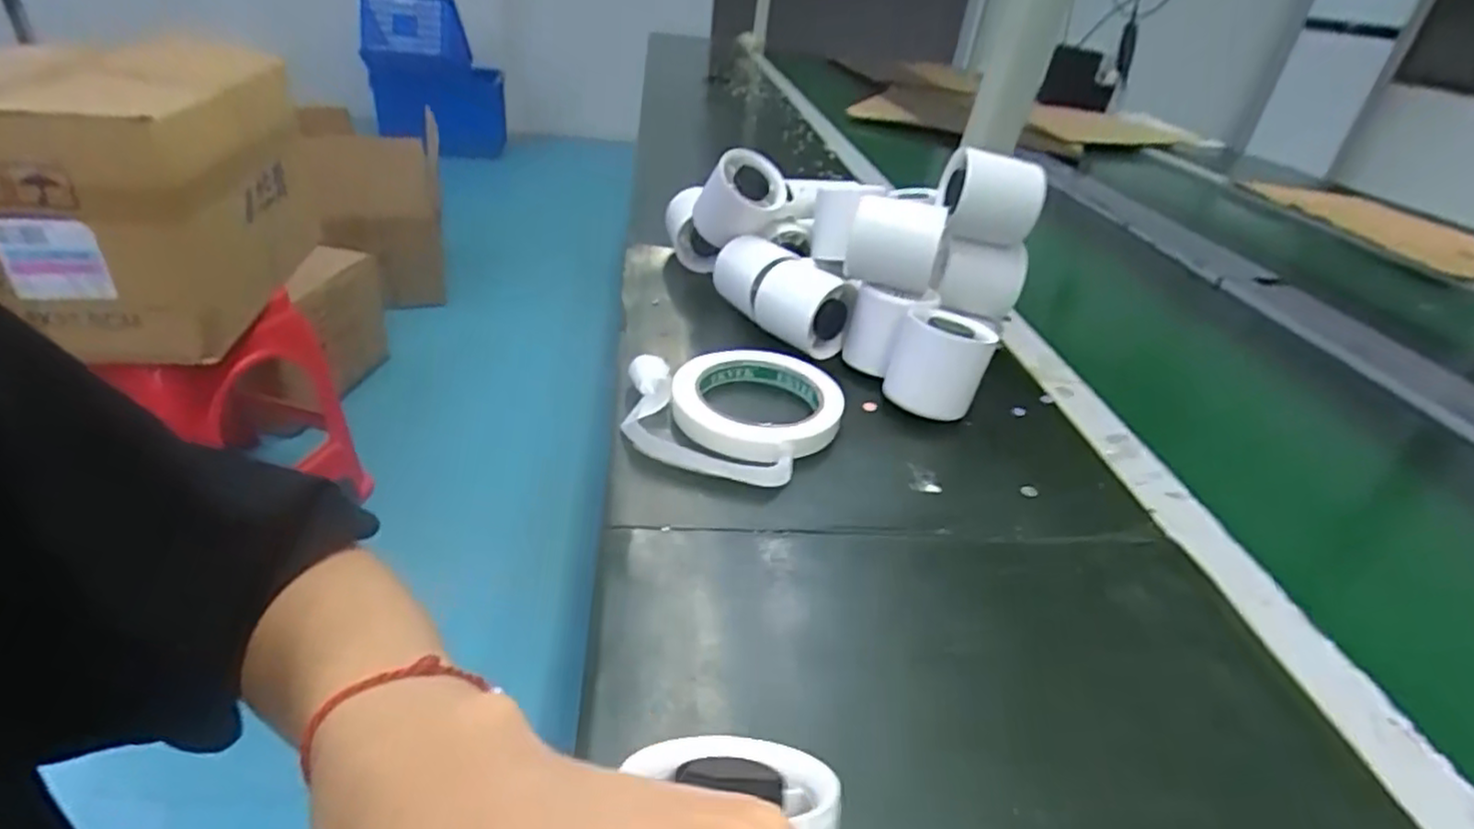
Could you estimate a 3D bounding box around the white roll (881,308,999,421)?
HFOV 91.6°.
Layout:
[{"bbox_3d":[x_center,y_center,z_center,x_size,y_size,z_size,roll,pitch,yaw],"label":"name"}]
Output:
[{"bbox_3d":[0.131,-0.031,0.471,0.061,0.066,0.067,13,33,10],"label":"white roll"}]

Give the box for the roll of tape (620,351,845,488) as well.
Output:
[{"bbox_3d":[-0.003,-0.004,0.445,0.128,0.025,0.128,5,32,-3],"label":"roll of tape"}]

